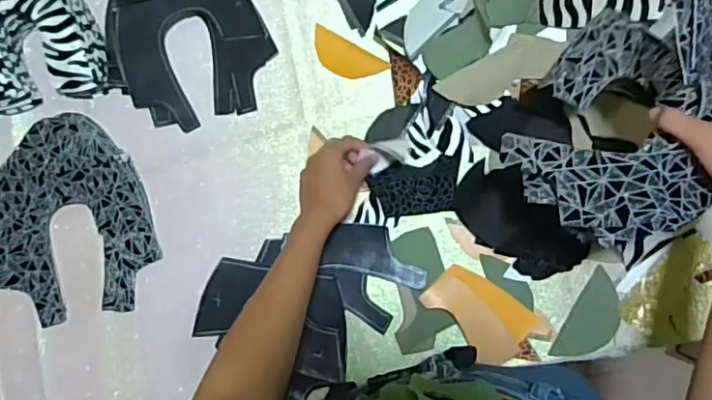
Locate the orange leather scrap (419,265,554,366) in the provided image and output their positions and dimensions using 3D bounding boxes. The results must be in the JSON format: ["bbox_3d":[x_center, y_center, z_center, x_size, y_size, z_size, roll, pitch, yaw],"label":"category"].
[{"bbox_3d":[0.147,0.137,0.647,0.143,0.021,0.078,32,86,7],"label":"orange leather scrap"}]

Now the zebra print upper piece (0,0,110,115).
[{"bbox_3d":[-0.400,-0.204,0.690,0.163,0.062,0.169,-10,82,2],"label":"zebra print upper piece"}]

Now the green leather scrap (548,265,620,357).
[{"bbox_3d":[0.274,0.139,0.652,0.052,0.004,0.110,30,85,12],"label":"green leather scrap"}]

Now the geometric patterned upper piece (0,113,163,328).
[{"bbox_3d":[-0.345,0.019,0.683,0.184,0.044,0.238,-11,82,2],"label":"geometric patterned upper piece"}]

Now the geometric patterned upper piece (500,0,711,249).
[{"bbox_3d":[0.227,-0.059,0.455,0.155,0.156,0.172,37,86,7],"label":"geometric patterned upper piece"}]

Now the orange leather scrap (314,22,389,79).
[{"bbox_3d":[-0.013,-0.176,0.704,0.100,0.006,0.043,30,85,7],"label":"orange leather scrap"}]

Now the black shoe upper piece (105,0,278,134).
[{"bbox_3d":[-0.218,-0.209,0.705,0.190,0.032,0.233,-27,82,0],"label":"black shoe upper piece"}]

